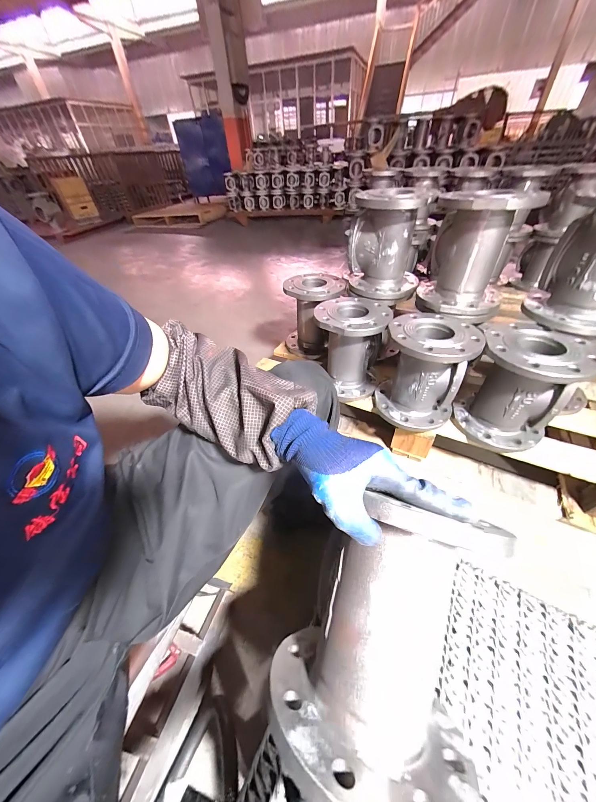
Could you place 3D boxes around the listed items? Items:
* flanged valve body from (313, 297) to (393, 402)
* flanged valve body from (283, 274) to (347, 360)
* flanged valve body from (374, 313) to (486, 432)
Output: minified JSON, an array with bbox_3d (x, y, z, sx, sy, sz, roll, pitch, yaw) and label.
[{"bbox_3d":[0.145,-0.149,0.754,0.190,0.219,0.190,-5,44,-1],"label":"flanged valve body"},{"bbox_3d":[0.061,-0.287,0.895,0.170,0.204,0.191,-35,52,-28],"label":"flanged valve body"},{"bbox_3d":[0.304,-0.070,0.660,0.182,0.222,0.186,17,48,21],"label":"flanged valve body"}]

